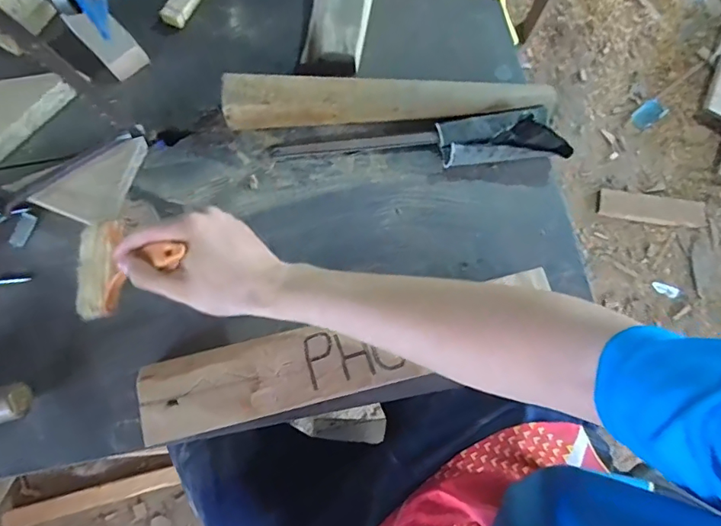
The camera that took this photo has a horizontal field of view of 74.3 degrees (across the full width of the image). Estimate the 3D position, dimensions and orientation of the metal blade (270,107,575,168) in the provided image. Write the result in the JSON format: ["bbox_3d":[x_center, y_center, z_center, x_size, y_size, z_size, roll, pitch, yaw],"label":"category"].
[{"bbox_3d":[0.062,-0.133,0.519,0.314,0.040,0.064,0,75,-1],"label":"metal blade"}]

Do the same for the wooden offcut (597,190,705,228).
[{"bbox_3d":[0.833,-0.157,1.354,0.309,0.027,0.086,7,75,1],"label":"wooden offcut"}]

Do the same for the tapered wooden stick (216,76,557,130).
[{"bbox_3d":[0.035,-0.179,0.518,0.358,0.041,0.048,-3,75,-2],"label":"tapered wooden stick"}]

